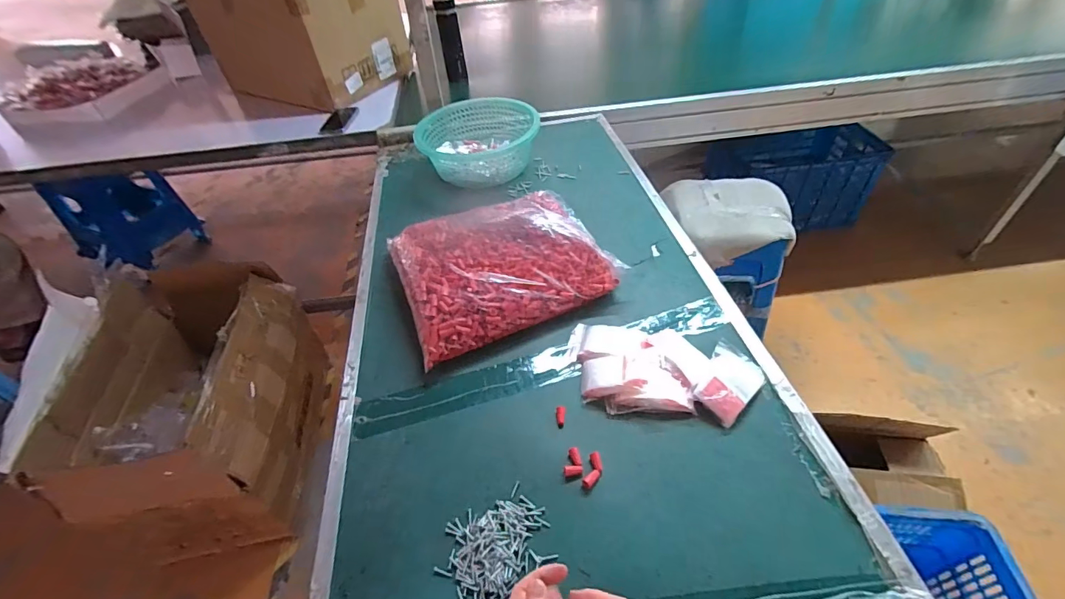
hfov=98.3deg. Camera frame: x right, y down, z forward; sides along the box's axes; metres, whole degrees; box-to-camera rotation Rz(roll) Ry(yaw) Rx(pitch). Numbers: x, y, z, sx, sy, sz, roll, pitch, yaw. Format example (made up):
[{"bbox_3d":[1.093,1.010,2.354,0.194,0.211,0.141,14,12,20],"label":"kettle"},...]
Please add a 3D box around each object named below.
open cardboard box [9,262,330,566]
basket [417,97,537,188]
[{"bbox_3d":[-0.883,0.267,1.254,0.445,0.439,0.663,-9,45,-4],"label":"open cardboard box"},{"bbox_3d":[-0.120,-0.365,1.066,0.262,0.096,0.228,-25,49,-19],"label":"basket"}]

